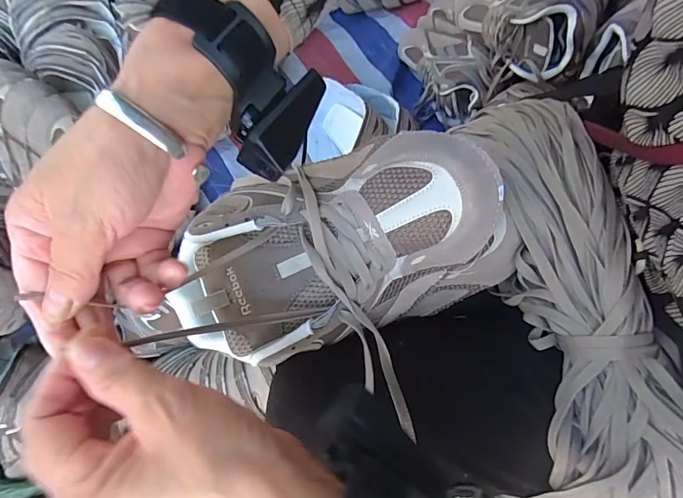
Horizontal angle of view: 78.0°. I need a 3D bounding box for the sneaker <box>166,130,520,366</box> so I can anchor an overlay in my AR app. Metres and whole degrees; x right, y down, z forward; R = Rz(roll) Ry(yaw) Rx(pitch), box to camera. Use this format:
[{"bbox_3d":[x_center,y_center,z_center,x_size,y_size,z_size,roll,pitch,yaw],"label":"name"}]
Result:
[{"bbox_3d":[-0.003,-0.008,0.301,0.231,0.088,0.129,-19,70,-9],"label":"sneaker"}]

